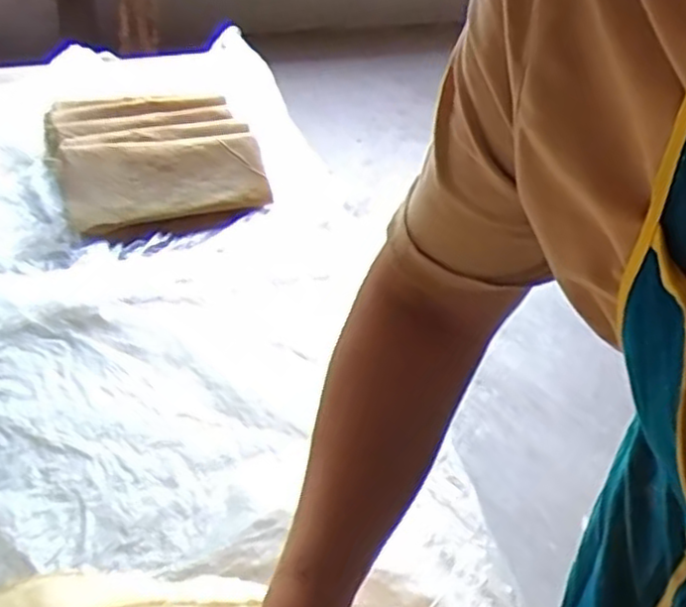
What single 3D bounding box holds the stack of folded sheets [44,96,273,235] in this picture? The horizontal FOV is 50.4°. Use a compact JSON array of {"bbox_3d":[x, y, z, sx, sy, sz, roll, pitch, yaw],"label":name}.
[{"bbox_3d":[-0.262,-0.209,1.020,0.266,0.061,0.288,-13,41,-18],"label":"stack of folded sheets"}]

